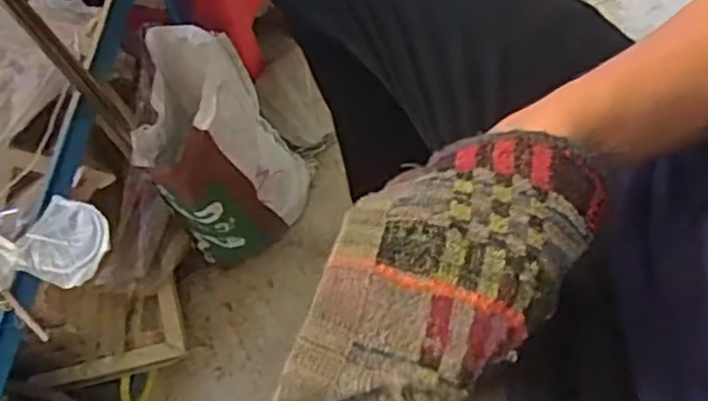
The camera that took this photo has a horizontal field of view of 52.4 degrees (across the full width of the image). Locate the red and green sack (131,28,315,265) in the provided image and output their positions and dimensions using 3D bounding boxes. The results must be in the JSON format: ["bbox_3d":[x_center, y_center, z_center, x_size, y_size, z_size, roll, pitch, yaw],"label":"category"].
[{"bbox_3d":[-0.178,-0.063,0.935,0.162,0.309,0.213,-26,75,-5],"label":"red and green sack"}]

